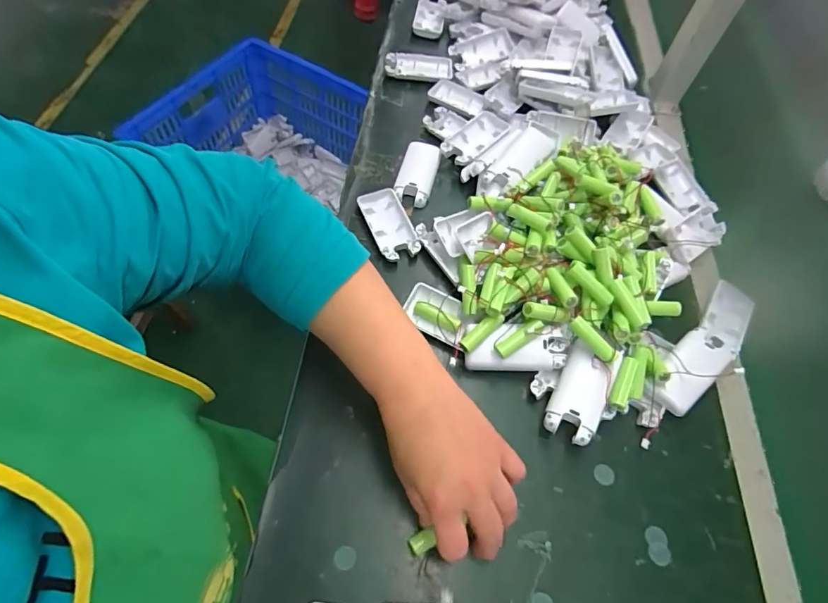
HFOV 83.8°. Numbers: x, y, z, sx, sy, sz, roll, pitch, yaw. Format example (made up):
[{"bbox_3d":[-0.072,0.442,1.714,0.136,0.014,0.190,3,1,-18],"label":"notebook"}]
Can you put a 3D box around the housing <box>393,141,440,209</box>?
[{"bbox_3d":[0.004,-0.158,0.571,0.044,0.014,0.096,11,61,4],"label":"housing"}]

